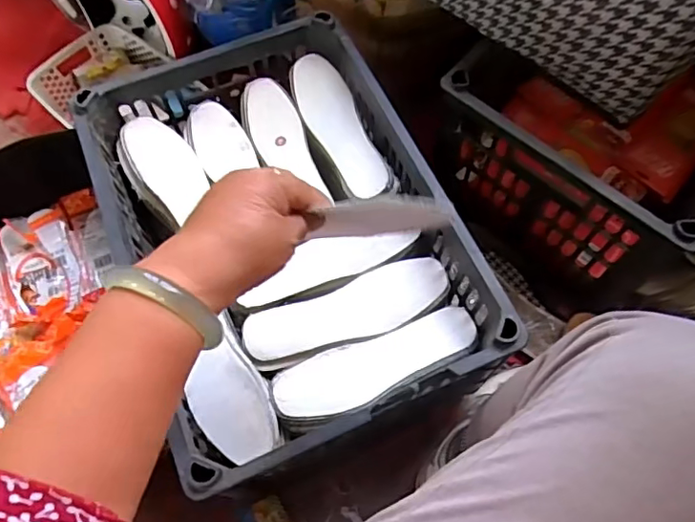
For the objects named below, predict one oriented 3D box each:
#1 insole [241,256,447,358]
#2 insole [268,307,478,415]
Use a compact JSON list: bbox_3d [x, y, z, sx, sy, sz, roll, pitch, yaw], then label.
[{"bbox_3d":[0.002,0.055,0.622,0.229,0.020,0.067,-20,67,-6],"label":"insole"},{"bbox_3d":[0.033,0.111,0.597,0.220,0.018,0.066,-18,67,-5],"label":"insole"}]

